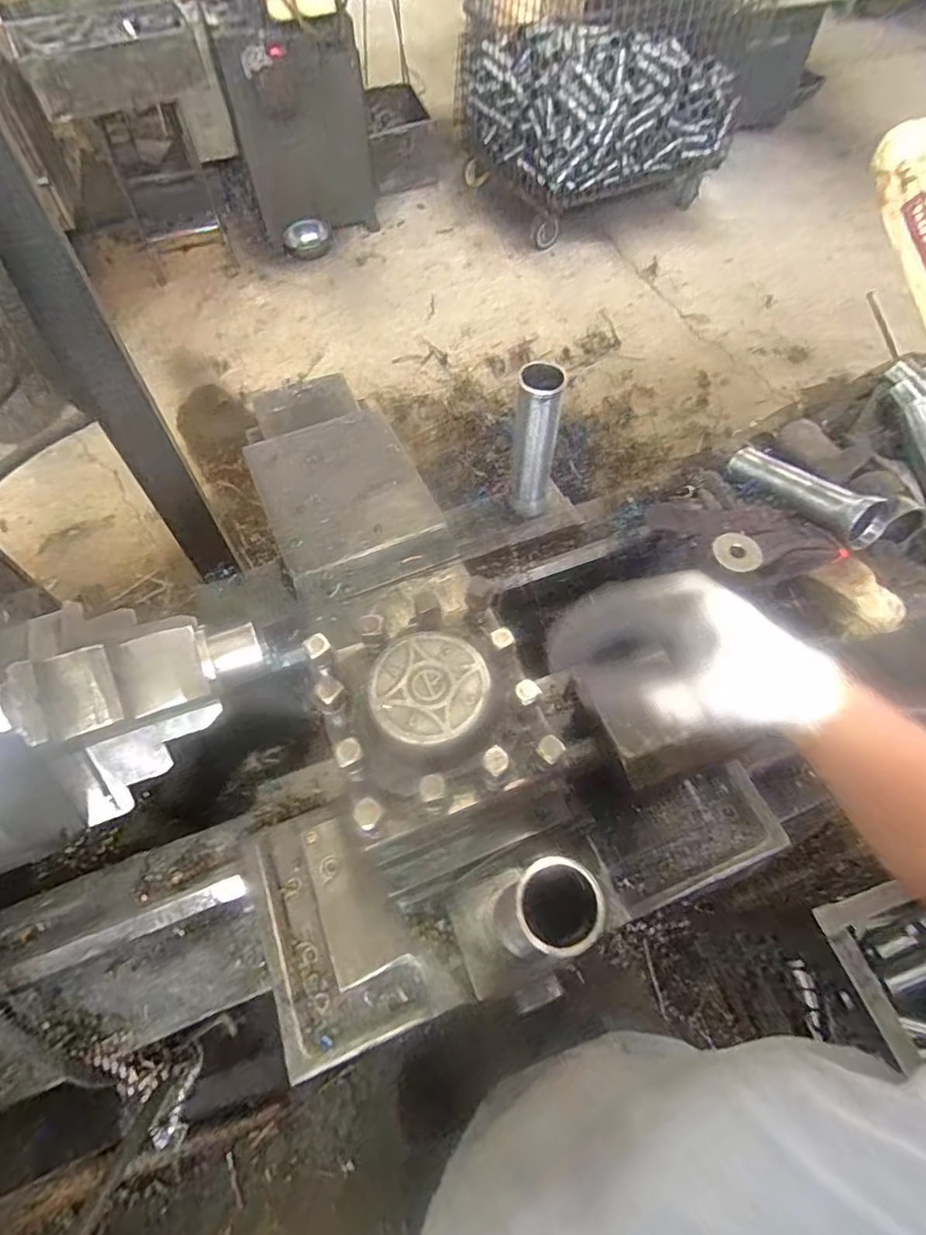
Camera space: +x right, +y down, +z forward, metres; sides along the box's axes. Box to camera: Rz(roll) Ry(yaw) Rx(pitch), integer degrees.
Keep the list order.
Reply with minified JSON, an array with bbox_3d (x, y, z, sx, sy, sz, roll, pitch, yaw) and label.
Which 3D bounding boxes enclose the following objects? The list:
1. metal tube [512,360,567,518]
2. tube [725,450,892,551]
[{"bbox_3d":[0.083,-0.204,0.696,0.050,0.191,0.050,6,60,3],"label":"metal tube"},{"bbox_3d":[0.397,-0.156,0.707,0.065,0.053,0.202,-24,46,-13],"label":"tube"}]

